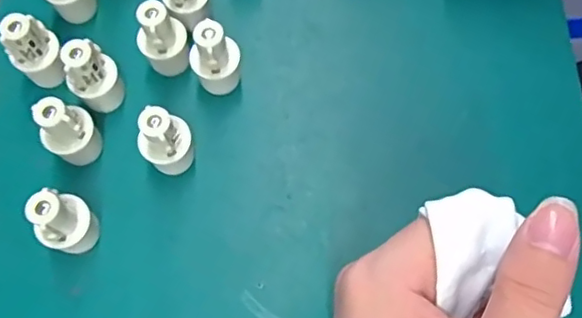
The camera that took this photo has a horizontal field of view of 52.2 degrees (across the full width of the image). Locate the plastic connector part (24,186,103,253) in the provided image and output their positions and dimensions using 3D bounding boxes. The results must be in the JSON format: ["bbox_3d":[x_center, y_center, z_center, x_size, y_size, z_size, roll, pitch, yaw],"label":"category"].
[{"bbox_3d":[-0.099,0.028,0.261,0.018,0.042,0.023,35,75,13],"label":"plastic connector part"}]

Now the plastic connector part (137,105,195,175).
[{"bbox_3d":[-0.056,-0.007,0.272,0.018,0.043,0.021,9,71,5],"label":"plastic connector part"}]

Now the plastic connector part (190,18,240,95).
[{"bbox_3d":[-0.036,-0.048,0.287,0.023,0.042,0.018,-8,70,-1],"label":"plastic connector part"}]

